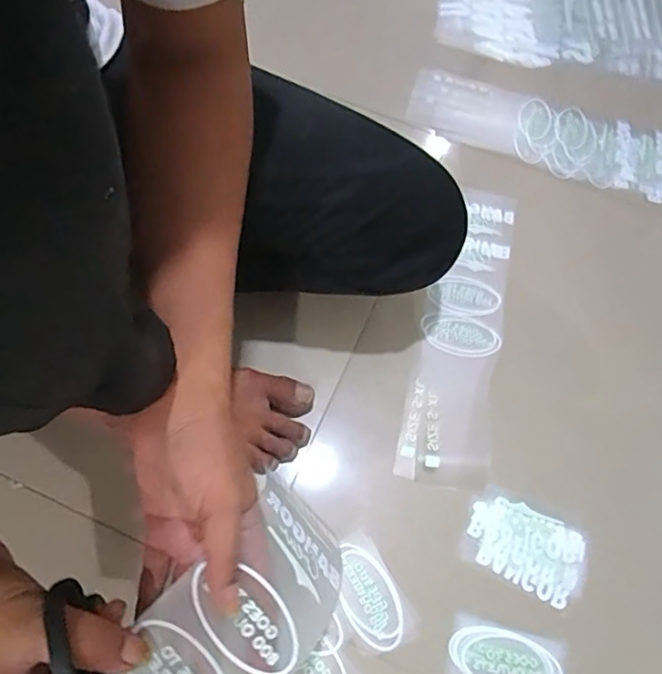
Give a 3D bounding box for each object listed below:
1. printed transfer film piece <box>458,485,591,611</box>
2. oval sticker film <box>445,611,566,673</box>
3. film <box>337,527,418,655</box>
[{"bbox_3d":[0.183,0.193,0.510,0.112,0.006,0.076,26,64,10],"label":"printed transfer film piece"},{"bbox_3d":[0.148,0.275,0.465,0.096,0.004,0.055,16,62,5],"label":"oval sticker film"},{"bbox_3d":[0.029,0.224,0.478,0.057,0.004,0.092,-24,66,-15],"label":"film"}]

